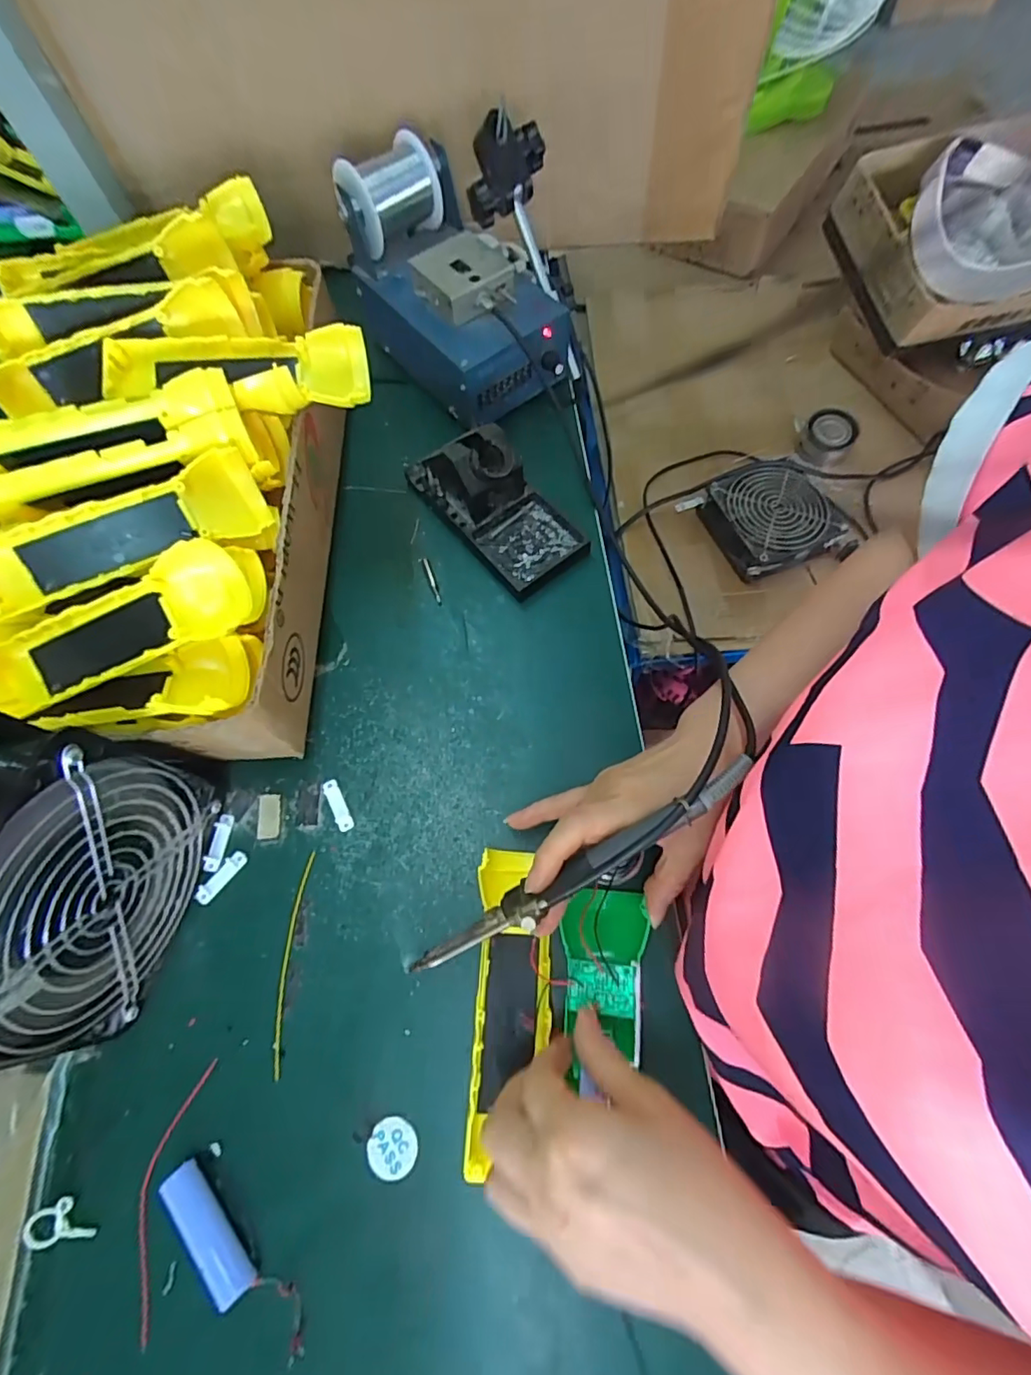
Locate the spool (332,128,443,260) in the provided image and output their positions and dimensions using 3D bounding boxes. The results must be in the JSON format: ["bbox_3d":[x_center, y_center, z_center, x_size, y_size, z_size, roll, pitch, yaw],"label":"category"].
[{"bbox_3d":[-0.104,-0.408,0.458,0.051,0.055,0.081,38,77,14],"label":"spool"}]

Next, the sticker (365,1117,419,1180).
[{"bbox_3d":[-0.068,0.253,0.303,0.027,0.004,0.026,-1,67,2],"label":"sticker"}]

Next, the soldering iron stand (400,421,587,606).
[{"bbox_3d":[-0.019,-0.156,0.434,0.075,0.070,0.159,-38,71,-12],"label":"soldering iron stand"}]

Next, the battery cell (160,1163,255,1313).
[{"bbox_3d":[-0.159,0.282,0.288,0.017,0.017,0.066,-40,71,-13],"label":"battery cell"}]

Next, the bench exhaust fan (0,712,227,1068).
[{"bbox_3d":[-0.244,0.103,0.299,0.067,0.149,0.160,9,68,7],"label":"bench exhaust fan"}]

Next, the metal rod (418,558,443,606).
[{"bbox_3d":[-0.068,-0.087,0.446,0.007,0.007,0.044,-23,68,-7],"label":"metal rod"}]

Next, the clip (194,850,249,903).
[{"bbox_3d":[-0.194,0.124,0.363,0.013,0.004,0.038,36,73,16],"label":"clip"}]

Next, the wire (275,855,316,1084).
[{"bbox_3d":[-0.140,0.168,0.343,0.010,0.004,0.124,0,67,3],"label":"wire"}]

